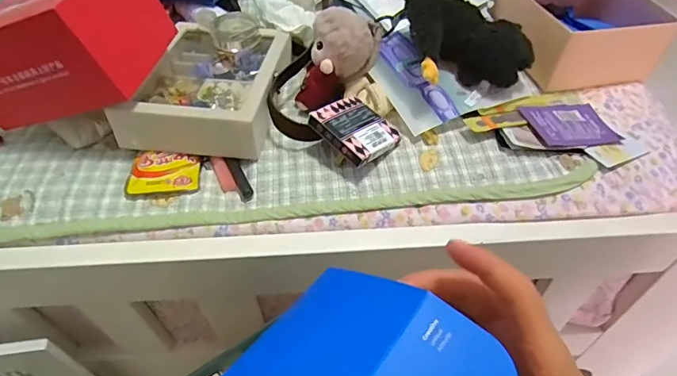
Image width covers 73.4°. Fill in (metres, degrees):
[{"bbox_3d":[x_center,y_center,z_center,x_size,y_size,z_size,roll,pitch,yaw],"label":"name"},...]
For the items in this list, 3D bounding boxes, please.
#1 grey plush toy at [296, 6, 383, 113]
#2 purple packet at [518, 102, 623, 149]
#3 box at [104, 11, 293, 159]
[{"bbox_3d":[0.001,-0.149,0.510,0.065,0.085,0.109,17,53,15],"label":"grey plush toy"},{"bbox_3d":[0.246,-0.069,0.486,0.092,0.005,0.072,-5,48,-10],"label":"purple packet"},{"bbox_3d":[-0.146,-0.126,0.523,0.150,0.057,0.199,4,51,6],"label":"box"}]

